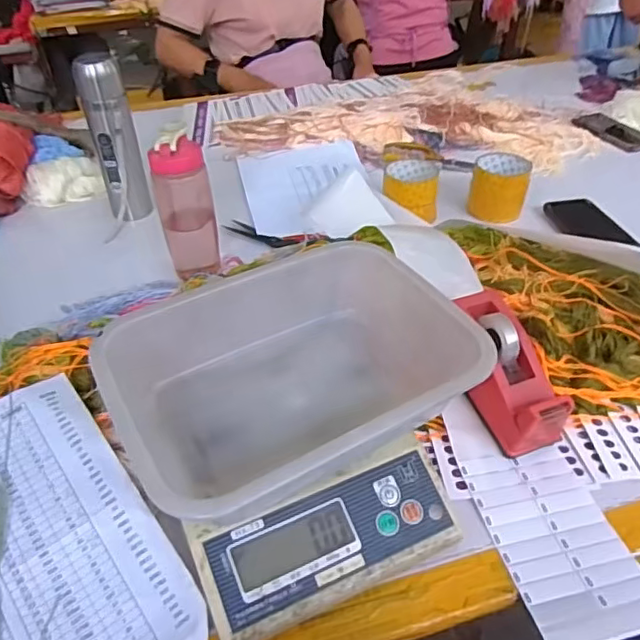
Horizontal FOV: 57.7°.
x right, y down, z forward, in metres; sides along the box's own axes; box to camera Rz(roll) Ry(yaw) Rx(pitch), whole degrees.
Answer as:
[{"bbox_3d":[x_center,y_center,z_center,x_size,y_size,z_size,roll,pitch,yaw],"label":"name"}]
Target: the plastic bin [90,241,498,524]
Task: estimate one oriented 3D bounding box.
[{"bbox_3d":[-0.022,0.045,0.477,0.275,0.083,0.187,-22,44,-23],"label":"plastic bin"}]

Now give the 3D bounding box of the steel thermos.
[{"bbox_3d":[-0.298,-0.252,0.843,0.065,0.228,0.056,-8,40,-7],"label":"steel thermos"}]

